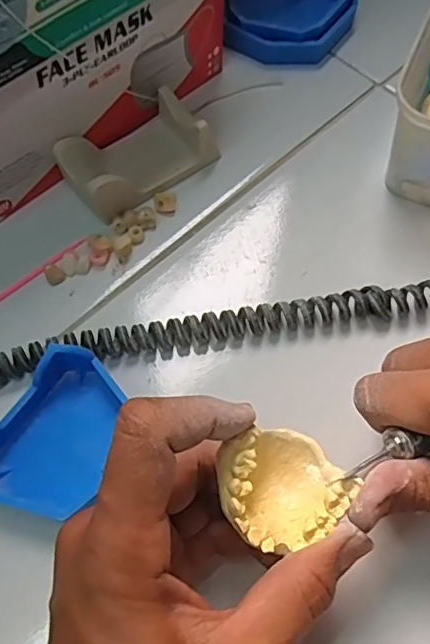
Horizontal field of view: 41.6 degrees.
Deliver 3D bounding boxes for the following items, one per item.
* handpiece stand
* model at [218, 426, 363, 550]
[{"bbox_3d":[-0.048,-0.102,0.346,0.088,0.031,0.049,-37,69,-17],"label":"handpiece stand"},{"bbox_3d":[0.027,0.064,0.224,0.047,0.025,0.044,-25,68,-12],"label":"model"}]

